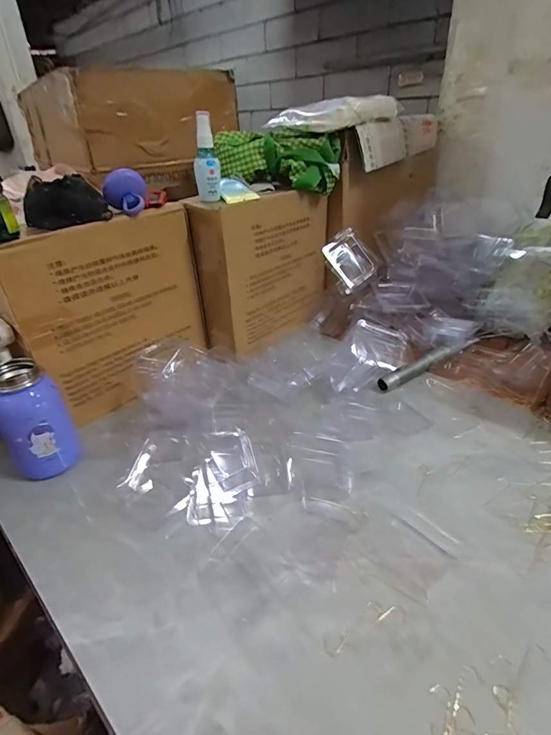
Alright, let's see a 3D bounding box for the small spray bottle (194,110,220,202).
[{"bbox_3d":[-0.106,-0.317,0.618,0.037,0.118,0.035,-5,31,-5],"label":"small spray bottle"}]

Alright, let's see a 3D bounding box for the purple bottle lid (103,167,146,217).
[{"bbox_3d":[-0.212,-0.249,0.574,0.055,0.055,0.050,-11,32,-14],"label":"purple bottle lid"}]

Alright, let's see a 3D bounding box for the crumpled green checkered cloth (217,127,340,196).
[{"bbox_3d":[0.004,-0.362,0.715,0.207,0.089,0.065,6,32,13],"label":"crumpled green checkered cloth"}]

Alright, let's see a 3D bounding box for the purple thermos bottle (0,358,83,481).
[{"bbox_3d":[-0.295,0.067,0.499,0.073,0.138,0.063,-23,37,-30],"label":"purple thermos bottle"}]

